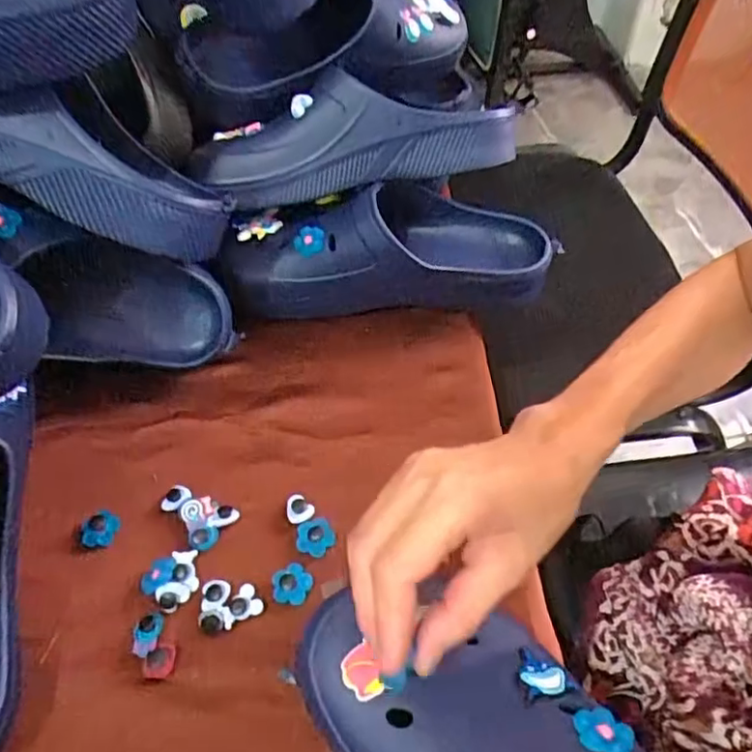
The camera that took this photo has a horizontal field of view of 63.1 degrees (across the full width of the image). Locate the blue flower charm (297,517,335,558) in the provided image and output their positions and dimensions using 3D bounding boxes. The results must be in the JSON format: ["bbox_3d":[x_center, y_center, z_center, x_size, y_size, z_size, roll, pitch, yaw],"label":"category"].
[{"bbox_3d":[-0.041,0.105,0.400,0.024,0.005,0.024,-2,54,3],"label":"blue flower charm"}]

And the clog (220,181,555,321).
[{"bbox_3d":[0.009,-0.109,0.498,0.261,0.084,0.096,-6,54,0],"label":"clog"}]

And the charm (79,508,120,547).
[{"bbox_3d":[-0.187,0.102,0.413,0.022,0.004,0.025,11,55,12],"label":"charm"}]

